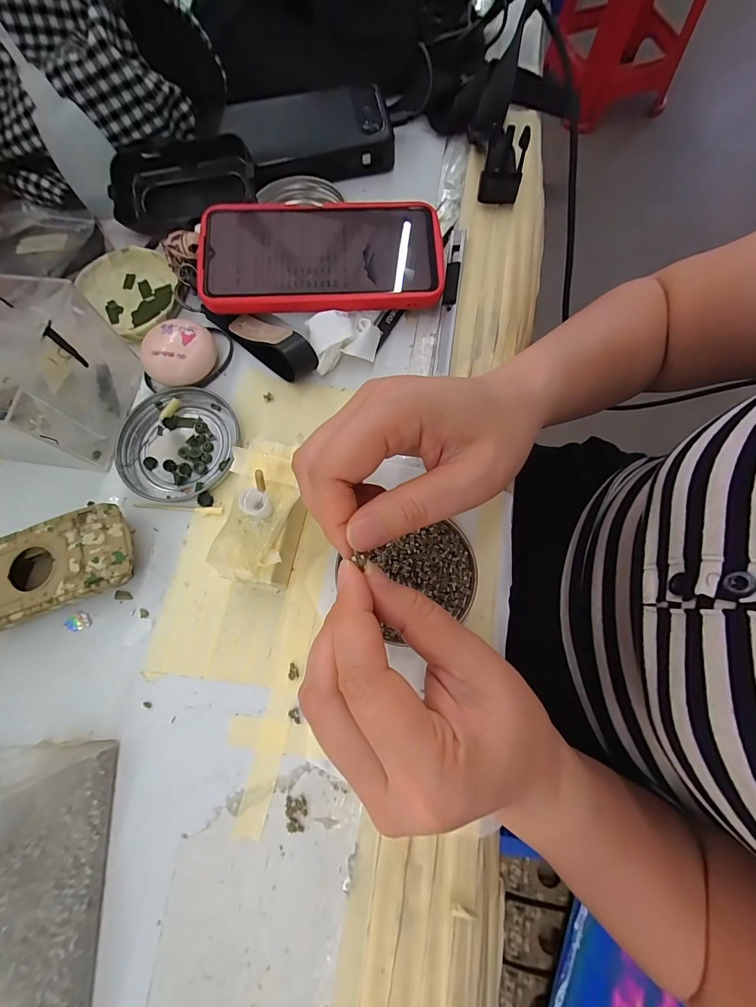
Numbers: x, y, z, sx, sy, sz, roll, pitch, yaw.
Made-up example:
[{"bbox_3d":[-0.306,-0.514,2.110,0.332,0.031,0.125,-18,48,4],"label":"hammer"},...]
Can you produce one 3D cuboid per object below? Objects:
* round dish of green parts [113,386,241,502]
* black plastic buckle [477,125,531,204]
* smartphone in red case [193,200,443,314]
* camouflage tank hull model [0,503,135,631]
[{"bbox_3d":[-0.133,-0.040,0.253,0.075,0.007,0.075,0,74,1],"label":"round dish of green parts"},{"bbox_3d":[0.093,-0.249,0.282,0.029,0.042,0.010,4,39,1],"label":"black plastic buckle"},{"bbox_3d":[-0.040,-0.175,0.267,0.167,0.009,0.080,-2,81,-2],"label":"smartphone in red case"},{"bbox_3d":[-0.189,0.039,0.223,0.095,0.024,0.052,-21,75,-5],"label":"camouflage tank hull model"}]

